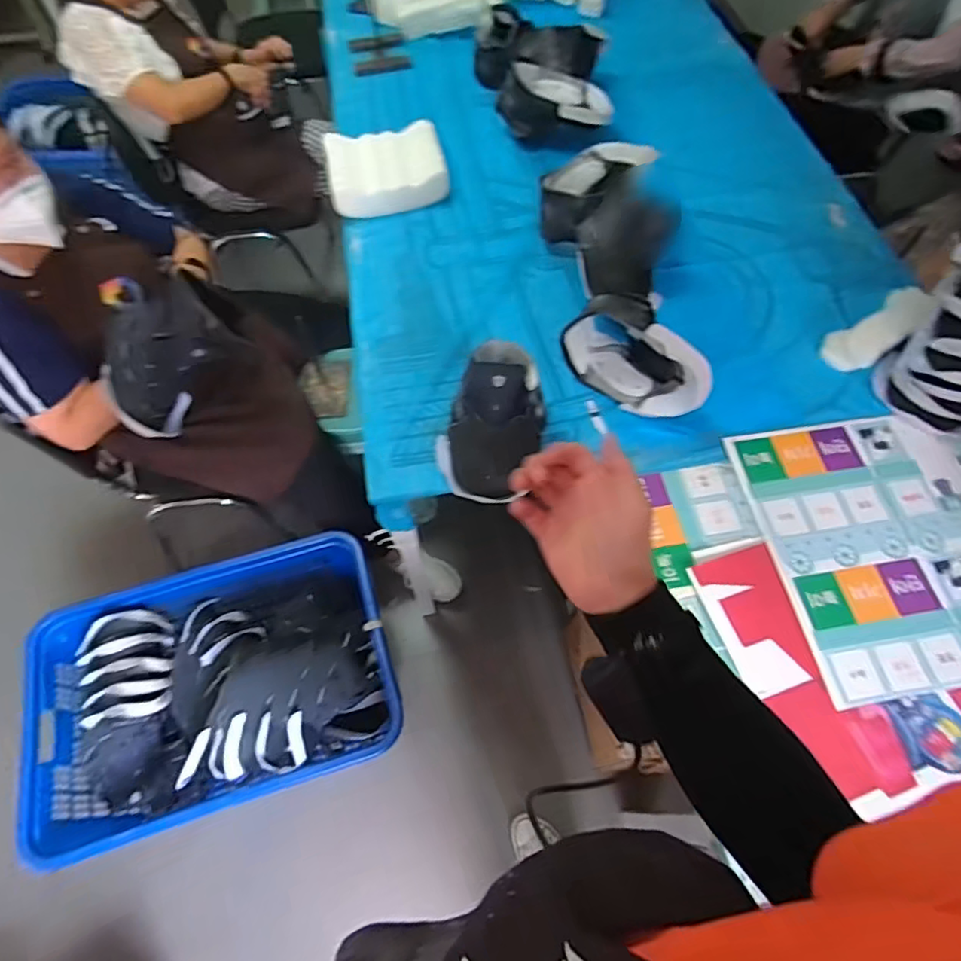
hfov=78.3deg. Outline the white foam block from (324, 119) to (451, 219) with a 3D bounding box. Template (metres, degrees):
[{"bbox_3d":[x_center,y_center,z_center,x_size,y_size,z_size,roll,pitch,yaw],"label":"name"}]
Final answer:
[{"bbox_3d":[-0.217,-0.727,1.378,0.273,0.090,0.189,-13,61,-7],"label":"white foam block"}]

